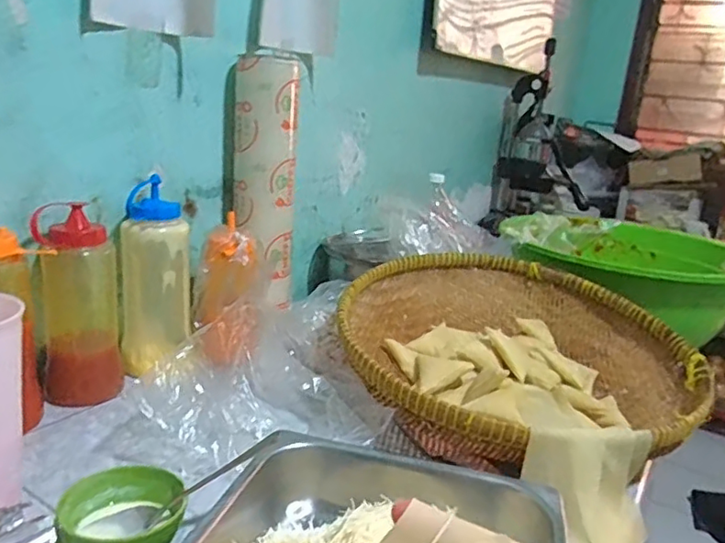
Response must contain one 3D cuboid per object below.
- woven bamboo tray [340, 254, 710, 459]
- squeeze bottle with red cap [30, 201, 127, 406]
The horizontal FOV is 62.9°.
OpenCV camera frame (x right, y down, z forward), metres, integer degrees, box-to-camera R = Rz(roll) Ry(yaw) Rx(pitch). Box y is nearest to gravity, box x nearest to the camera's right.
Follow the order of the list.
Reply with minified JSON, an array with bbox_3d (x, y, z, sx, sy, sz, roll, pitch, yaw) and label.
[{"bbox_3d":[0.188,0.098,0.756,0.434,0.117,0.434,18,19,37],"label":"woven bamboo tray"},{"bbox_3d":[-0.330,0.035,0.696,0.083,0.212,0.087,-2,17,-27],"label":"squeeze bottle with red cap"}]

